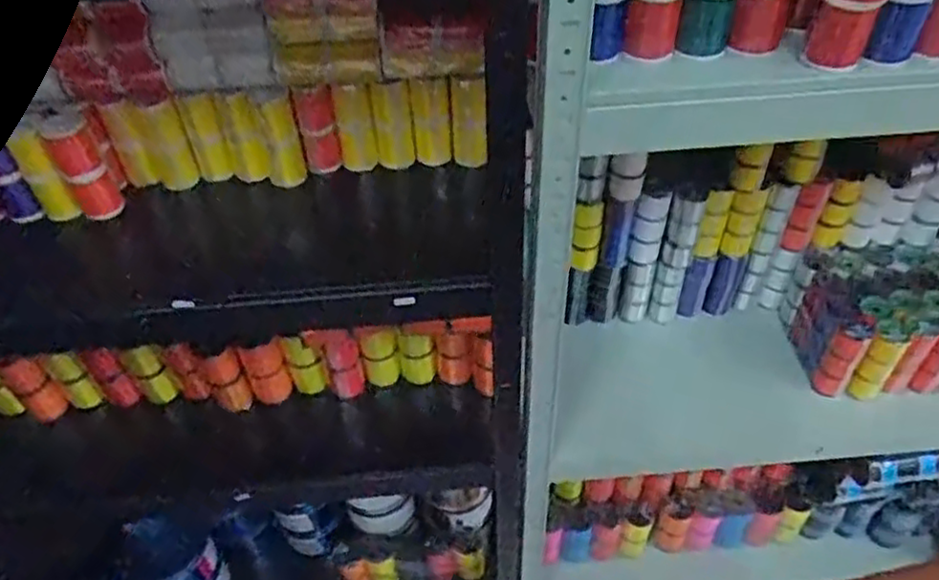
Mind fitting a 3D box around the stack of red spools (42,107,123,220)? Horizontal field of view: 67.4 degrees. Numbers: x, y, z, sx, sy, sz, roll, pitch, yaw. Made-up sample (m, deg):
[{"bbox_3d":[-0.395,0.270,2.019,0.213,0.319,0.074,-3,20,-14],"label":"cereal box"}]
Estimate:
[{"bbox_3d":[-0.408,-0.132,0.743,0.046,0.110,0.053,-24,49,-20],"label":"stack of red spools"}]

